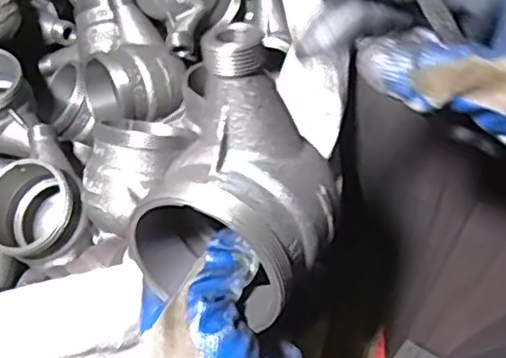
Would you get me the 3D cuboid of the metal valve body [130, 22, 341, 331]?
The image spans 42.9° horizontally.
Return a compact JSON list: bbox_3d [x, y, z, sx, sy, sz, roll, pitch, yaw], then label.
[{"bbox_3d":[-0.001,0.007,0.285,0.079,0.089,0.095,27,70,7],"label":"metal valve body"}]

